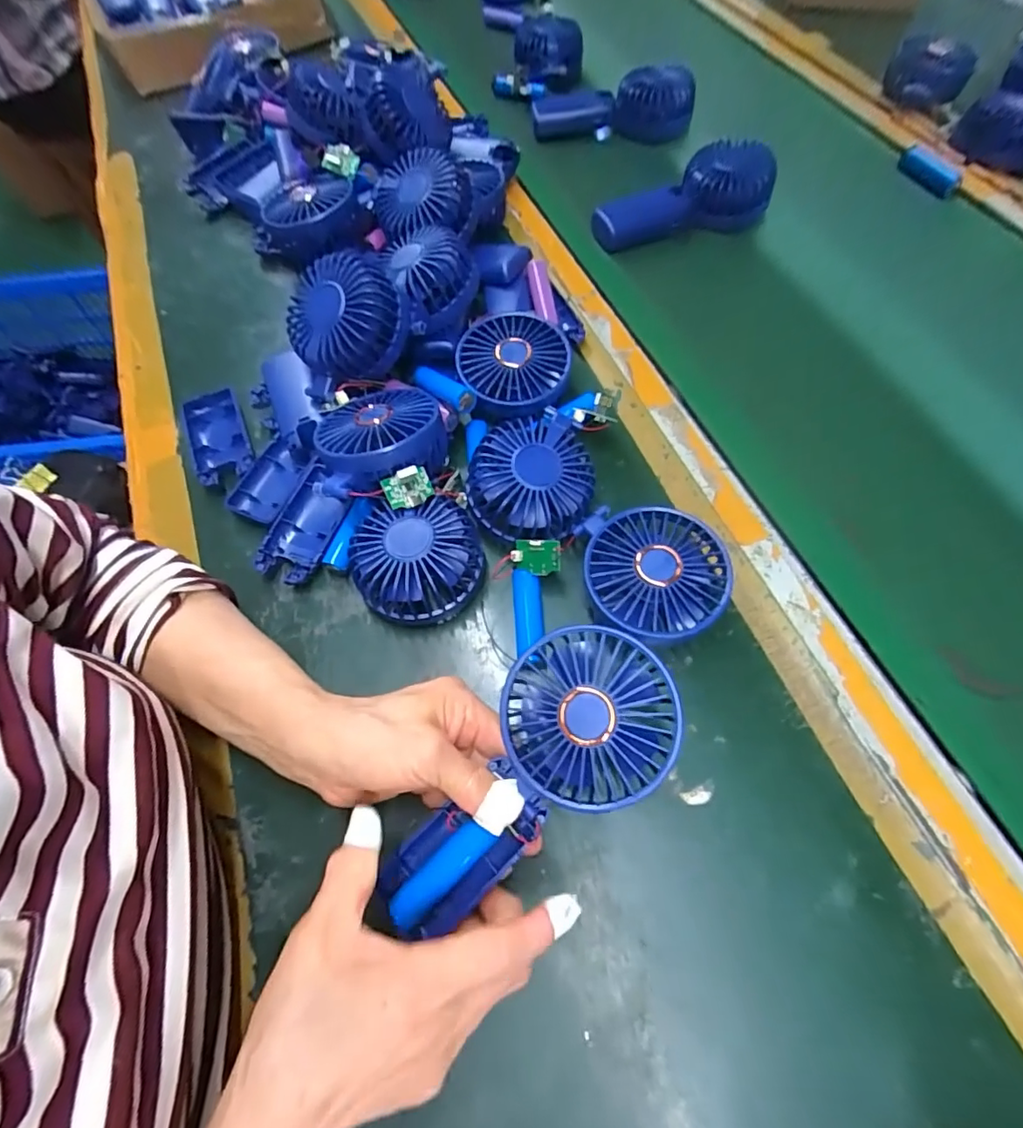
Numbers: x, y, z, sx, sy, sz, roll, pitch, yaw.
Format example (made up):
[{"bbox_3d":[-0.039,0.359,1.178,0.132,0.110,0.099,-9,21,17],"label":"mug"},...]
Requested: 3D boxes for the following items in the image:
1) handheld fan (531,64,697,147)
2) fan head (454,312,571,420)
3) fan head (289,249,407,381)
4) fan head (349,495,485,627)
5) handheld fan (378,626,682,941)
[{"bbox_3d":[0.113,-0.508,0.588,0.171,0.056,0.036,8,64,7],"label":"handheld fan"},{"bbox_3d":[0.001,-0.151,0.415,0.086,0.041,0.090,5,64,6],"label":"fan head"},{"bbox_3d":[-0.119,-0.175,0.376,0.083,0.035,0.080,29,92,6],"label":"fan head"},{"bbox_3d":[-0.062,-0.001,0.354,0.084,0.047,0.075,-7,63,0],"label":"fan head"},{"bbox_3d":[0.009,0.112,0.273,0.175,0.048,0.081,-46,69,-1],"label":"handheld fan"}]

